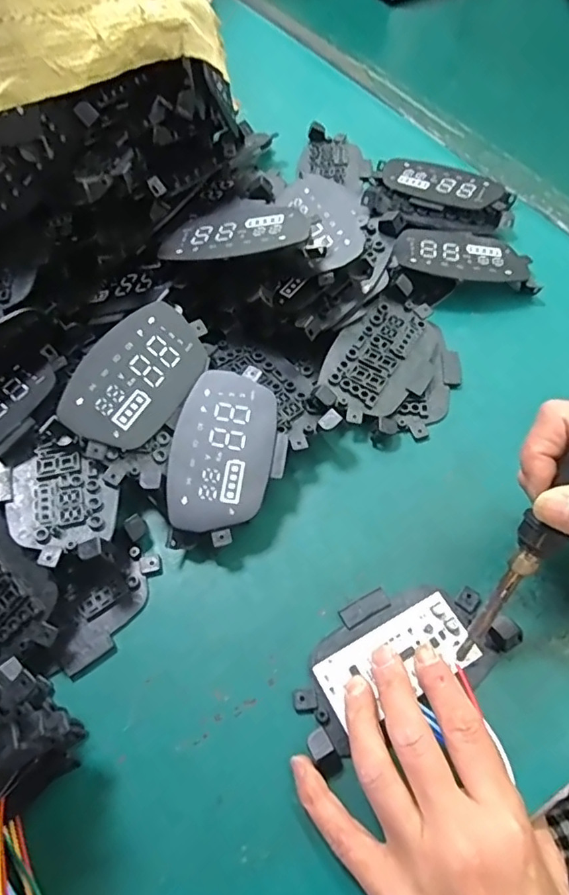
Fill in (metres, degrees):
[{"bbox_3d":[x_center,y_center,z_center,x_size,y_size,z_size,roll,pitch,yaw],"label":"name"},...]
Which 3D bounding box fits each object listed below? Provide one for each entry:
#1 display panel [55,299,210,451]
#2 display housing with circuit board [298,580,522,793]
[{"bbox_3d":[-0.093,-0.046,0.338,0.063,0.005,0.099,36,69,-10],"label":"display panel"},{"bbox_3d":[0.058,0.109,0.281,0.118,0.015,0.064,-26,62,-11],"label":"display housing with circuit board"}]

